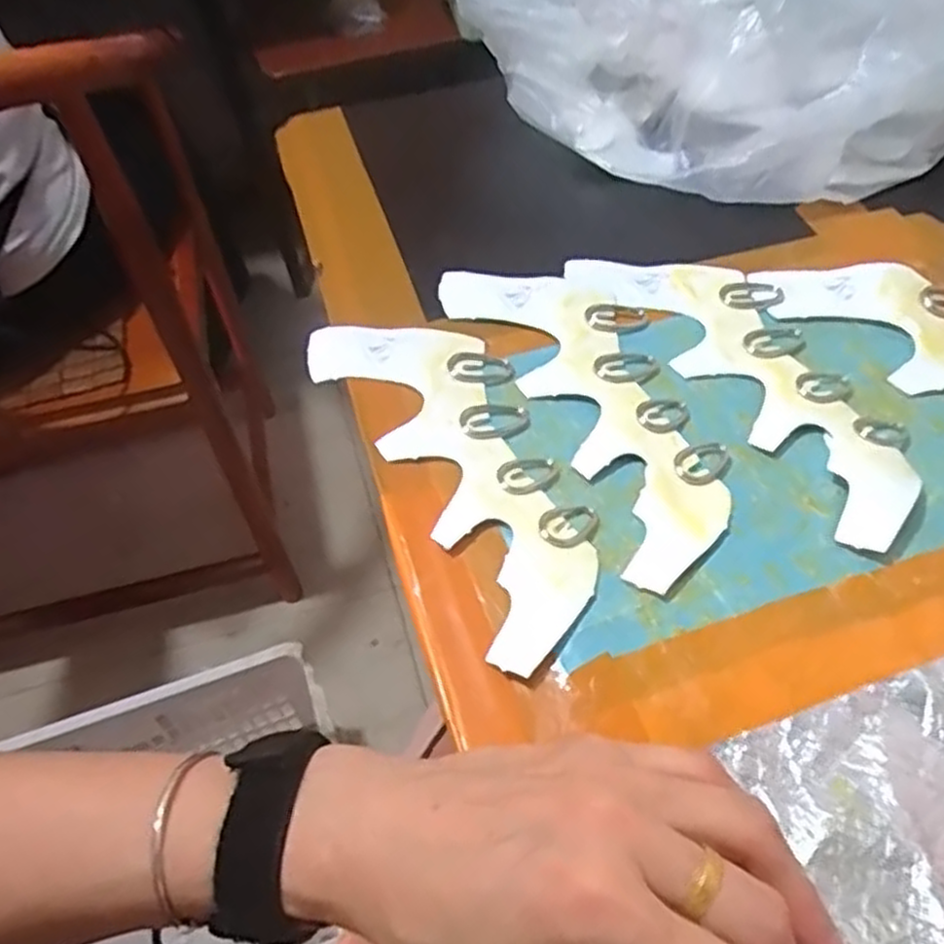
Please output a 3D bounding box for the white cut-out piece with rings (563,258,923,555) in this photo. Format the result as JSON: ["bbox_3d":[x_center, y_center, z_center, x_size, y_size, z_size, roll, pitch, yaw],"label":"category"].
[{"bbox_3d":[0.142,-0.058,0.375,0.083,0.010,0.214,-26,56,-16],"label":"white cut-out piece with rings"}]

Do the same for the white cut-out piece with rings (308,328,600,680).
[{"bbox_3d":[-0.006,-0.009,0.345,0.081,0.004,0.207,-20,54,-12],"label":"white cut-out piece with rings"}]

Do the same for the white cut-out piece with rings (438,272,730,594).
[{"bbox_3d":[0.063,-0.043,0.369,0.083,0.004,0.207,-21,55,-13],"label":"white cut-out piece with rings"}]

